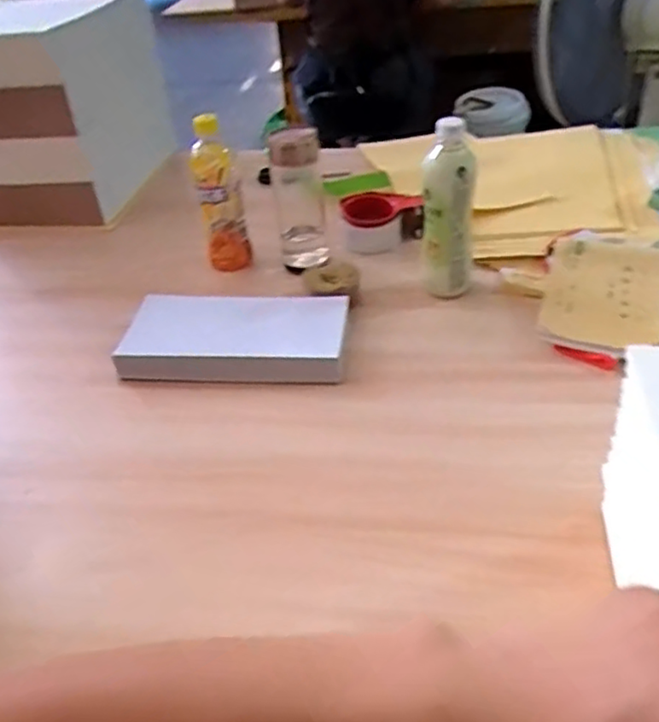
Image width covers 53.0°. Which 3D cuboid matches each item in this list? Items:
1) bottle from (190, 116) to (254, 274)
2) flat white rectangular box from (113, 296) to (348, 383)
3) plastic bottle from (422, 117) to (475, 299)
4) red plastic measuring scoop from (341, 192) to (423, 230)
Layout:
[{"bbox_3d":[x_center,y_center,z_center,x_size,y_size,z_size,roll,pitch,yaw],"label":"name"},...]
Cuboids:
[{"bbox_3d":[-0.149,-0.221,0.906,0.061,0.199,0.064,-9,40,-3],"label":"bottle"},{"bbox_3d":[-0.111,-0.033,0.789,0.266,0.031,0.132,1,40,8],"label":"flat white rectangular box"},{"bbox_3d":[0.141,-0.175,0.787,0.058,0.200,0.055,1,40,8],"label":"plastic bottle"},{"bbox_3d":[0.074,-0.226,0.970,0.114,0.034,0.055,-11,38,-7],"label":"red plastic measuring scoop"}]

